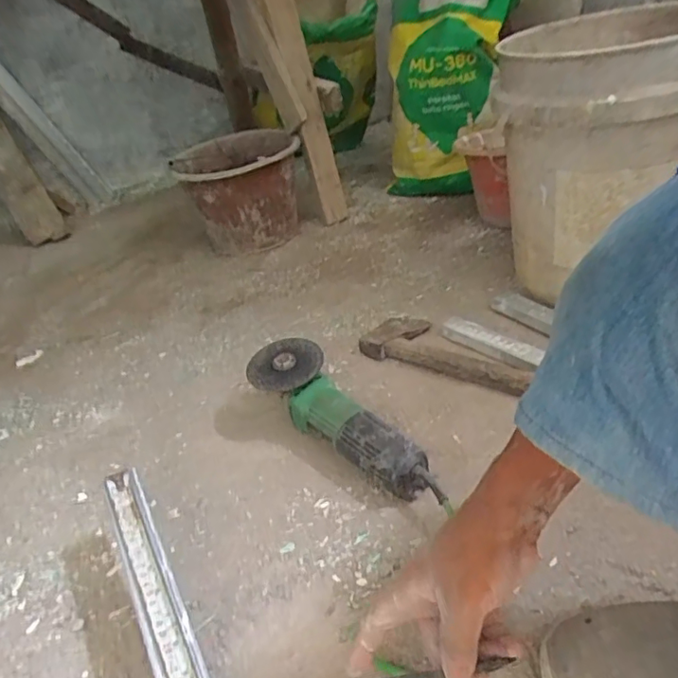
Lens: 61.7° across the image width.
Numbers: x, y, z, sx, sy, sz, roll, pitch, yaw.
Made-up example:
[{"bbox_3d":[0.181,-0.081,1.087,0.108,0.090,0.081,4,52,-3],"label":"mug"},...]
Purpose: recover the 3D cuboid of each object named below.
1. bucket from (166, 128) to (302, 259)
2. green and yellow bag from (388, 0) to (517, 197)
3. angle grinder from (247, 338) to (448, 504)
[{"bbox_3d":[-0.205,-0.309,1.233,0.240,0.223,0.240,-5,33,4],"label":"bucket"},{"bbox_3d":[0.234,-0.559,1.237,0.258,0.524,0.124,1,34,13],"label":"green and yellow bag"},{"bbox_3d":[-0.012,0.099,0.677,0.097,0.090,0.273,-24,36,-24],"label":"angle grinder"}]

